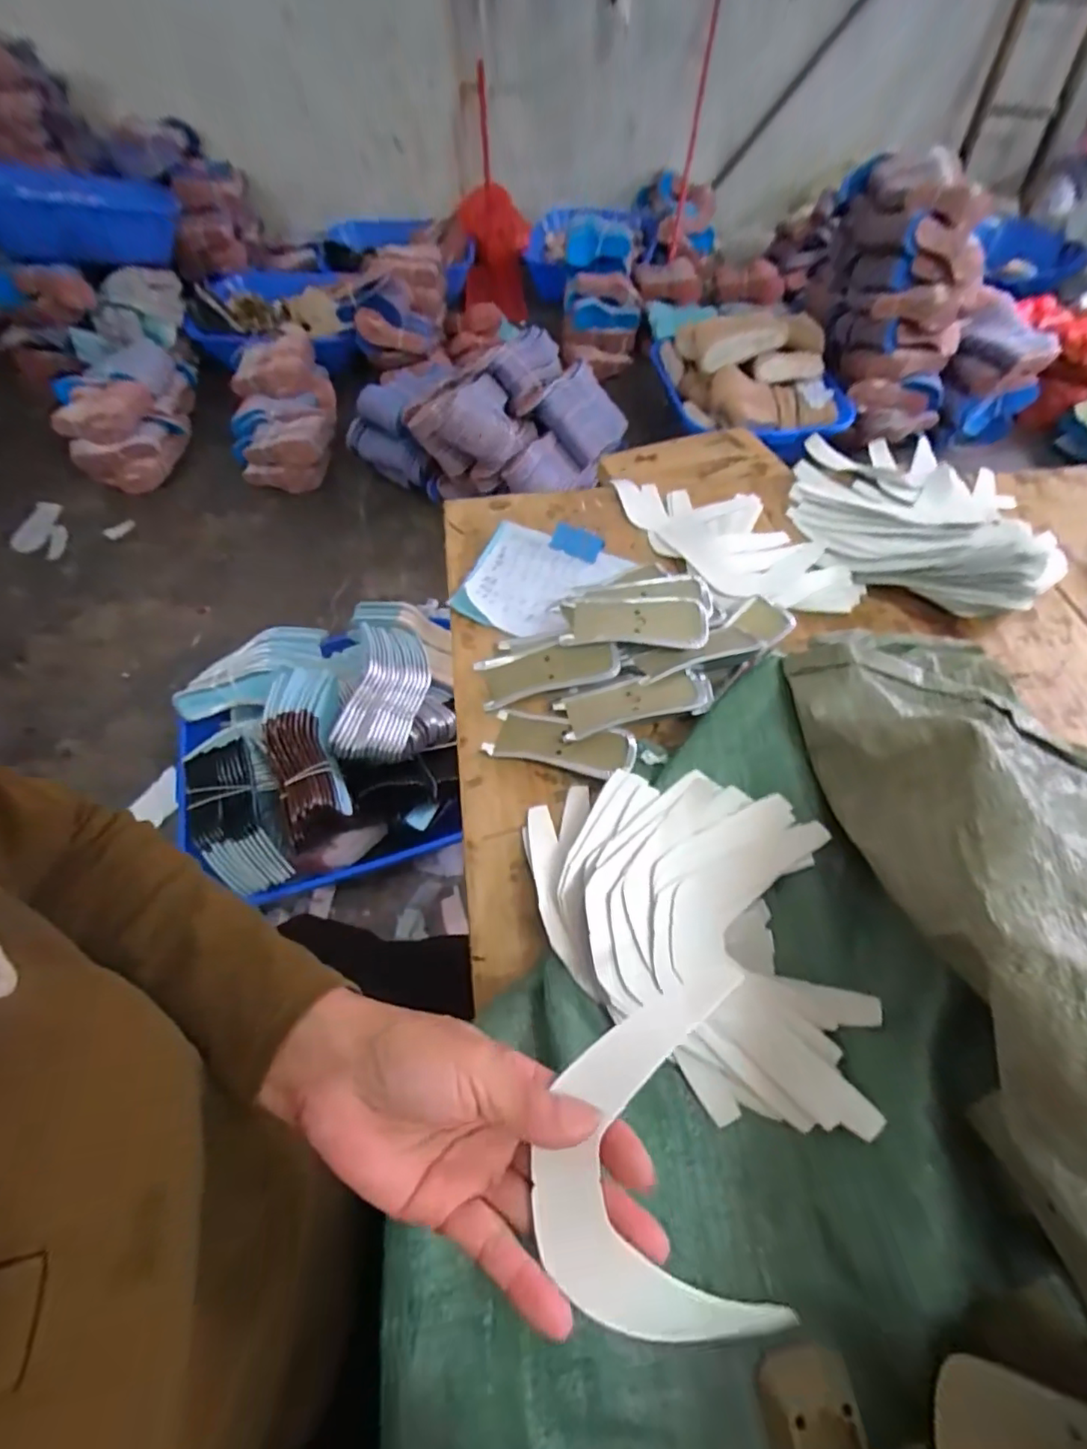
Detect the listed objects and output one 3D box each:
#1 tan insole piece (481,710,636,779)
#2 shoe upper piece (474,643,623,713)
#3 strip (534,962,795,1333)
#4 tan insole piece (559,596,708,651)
[{"bbox_3d":[0.014,0.015,0.461,0.115,0.020,0.043,16,59,9],"label":"tan insole piece"},{"bbox_3d":[0.004,-0.046,0.486,0.118,0.012,0.045,-10,56,7],"label":"shoe upper piece"},{"bbox_3d":[0.047,0.187,0.254,0.103,0.044,0.129,-4,56,-4],"label":"strip"},{"bbox_3d":[0.077,-0.088,0.487,0.119,0.011,0.047,4,72,5],"label":"tan insole piece"}]

